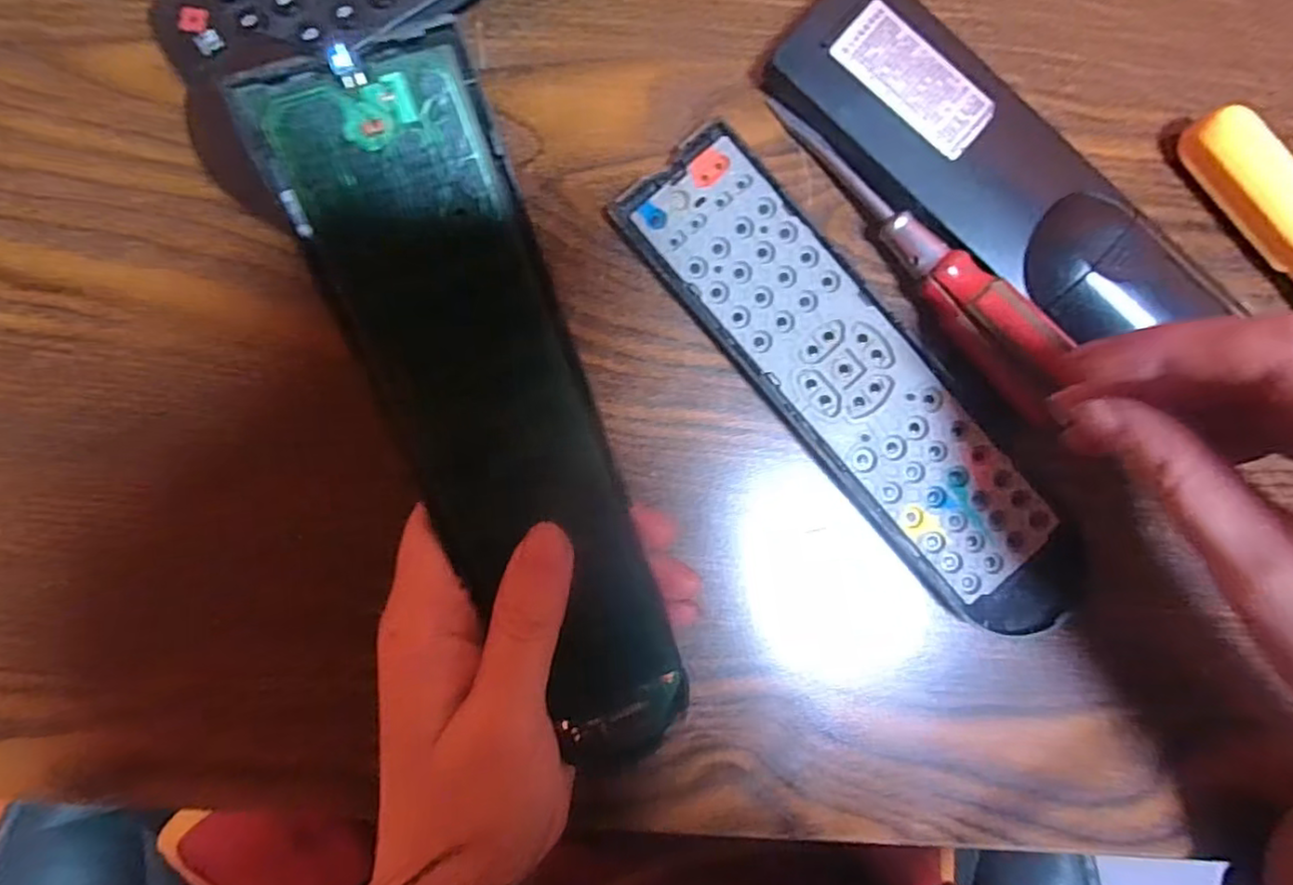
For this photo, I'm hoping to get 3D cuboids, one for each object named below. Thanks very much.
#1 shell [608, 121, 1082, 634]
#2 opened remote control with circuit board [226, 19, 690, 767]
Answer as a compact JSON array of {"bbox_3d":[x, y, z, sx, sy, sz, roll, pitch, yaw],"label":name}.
[{"bbox_3d":[0.070,-0.017,0.213,0.047,0.011,0.194,-41,93,-3],"label":"shell"},{"bbox_3d":[-0.037,0.002,0.162,0.053,0.018,0.183,-14,111,-4],"label":"opened remote control with circuit board"}]

